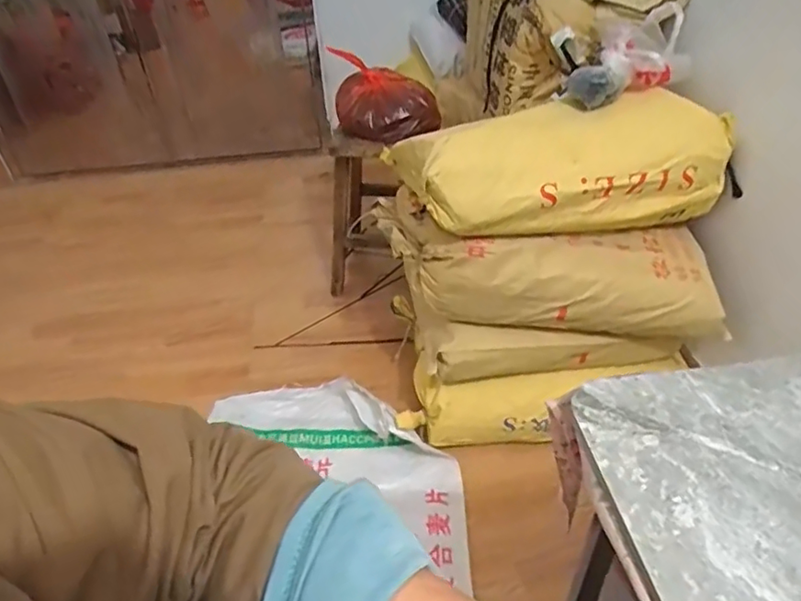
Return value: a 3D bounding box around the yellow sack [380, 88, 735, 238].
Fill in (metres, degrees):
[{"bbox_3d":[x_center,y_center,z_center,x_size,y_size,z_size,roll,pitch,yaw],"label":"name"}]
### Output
[{"bbox_3d":[0.318,-0.267,1.143,0.622,0.187,0.252,-13,40,-12],"label":"yellow sack"}]

